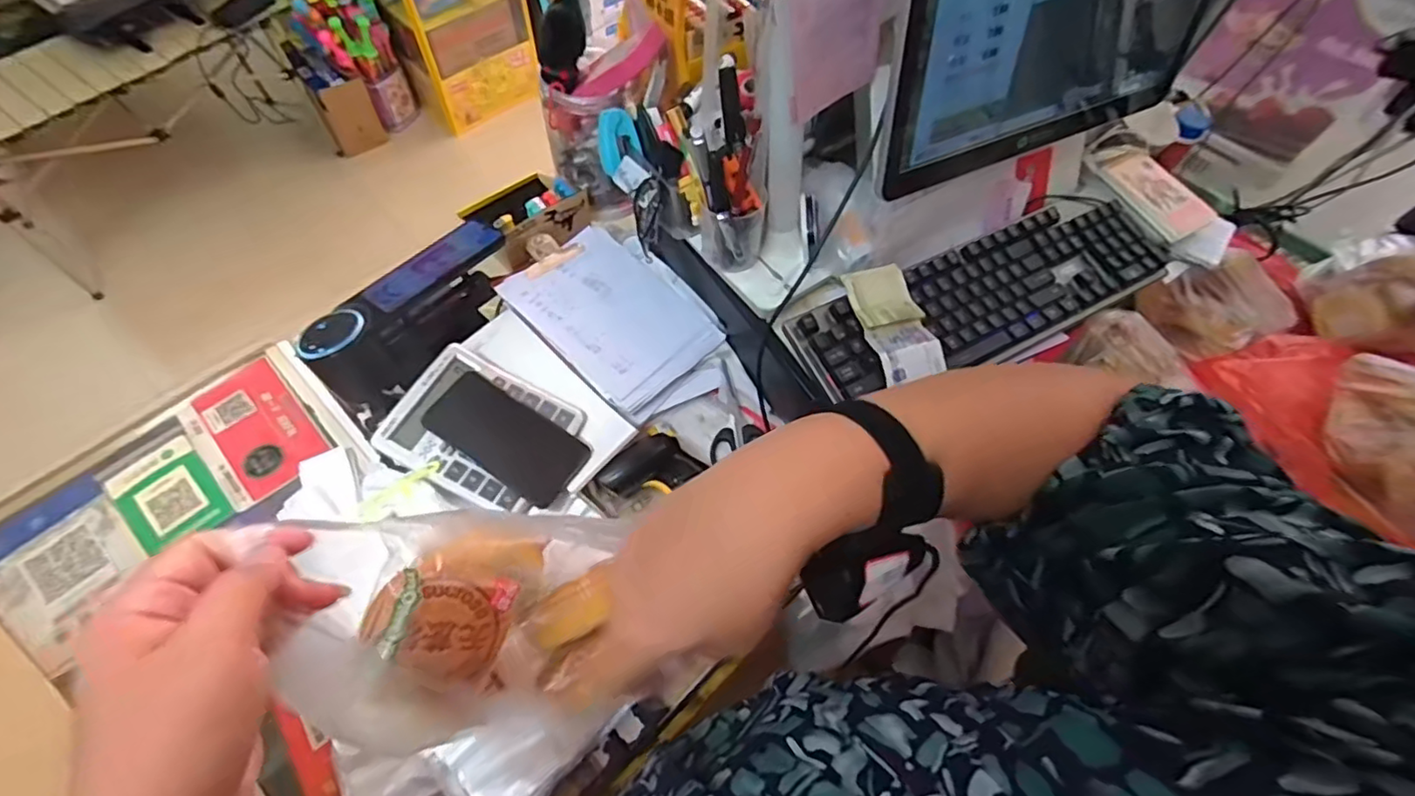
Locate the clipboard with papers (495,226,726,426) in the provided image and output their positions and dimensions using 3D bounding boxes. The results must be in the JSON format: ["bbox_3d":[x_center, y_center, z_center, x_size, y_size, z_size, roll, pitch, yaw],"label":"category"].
[{"bbox_3d":[-0.109,-0.095,0.718,0.163,0.038,0.266,-40,71,-22],"label":"clipboard with papers"}]

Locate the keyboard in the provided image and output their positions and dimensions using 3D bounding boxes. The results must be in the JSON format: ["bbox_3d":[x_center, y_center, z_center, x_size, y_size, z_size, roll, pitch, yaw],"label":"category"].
[{"bbox_3d":[0.300,-0.109,0.630,0.439,0.030,0.119,-23,65,-16],"label":"keyboard"}]

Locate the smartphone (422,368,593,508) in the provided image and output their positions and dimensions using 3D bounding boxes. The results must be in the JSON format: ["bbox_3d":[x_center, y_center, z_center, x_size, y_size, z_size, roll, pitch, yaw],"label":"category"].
[{"bbox_3d":[-0.202,0.039,0.615,0.166,0.006,0.072,31,75,14],"label":"smartphone"}]

